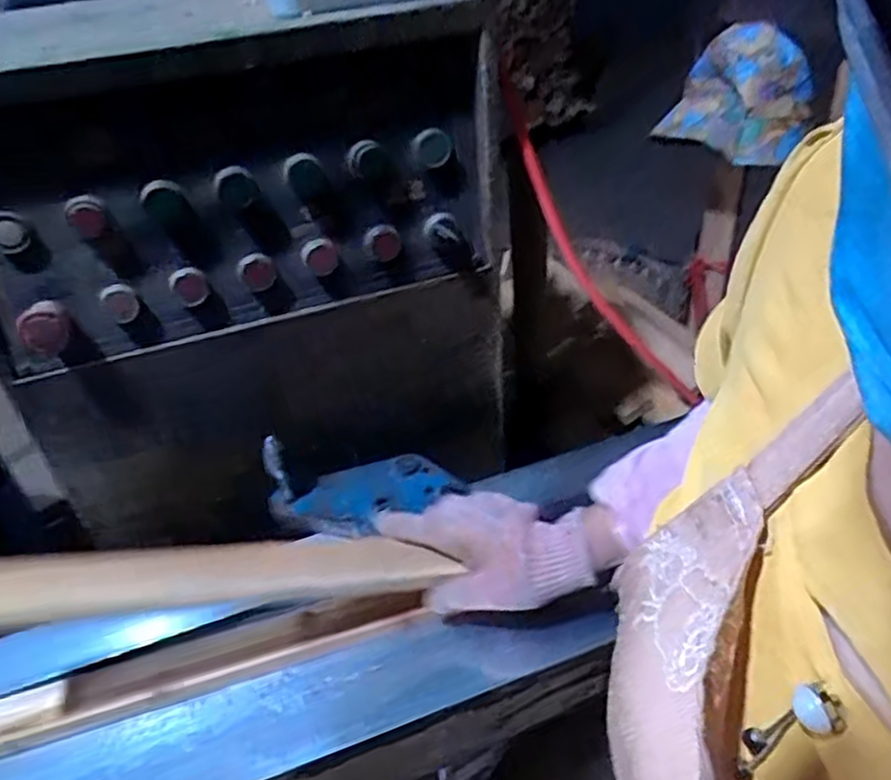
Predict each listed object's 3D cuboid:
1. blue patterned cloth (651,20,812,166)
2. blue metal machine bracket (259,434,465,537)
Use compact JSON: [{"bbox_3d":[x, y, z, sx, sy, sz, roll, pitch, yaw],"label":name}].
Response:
[{"bbox_3d":[0.433,-0.434,1.044,0.190,0.158,0.134,22,45,31],"label":"blue patterned cloth"},{"bbox_3d":[-0.081,0.079,0.687,0.178,0.073,0.103,-17,39,-15],"label":"blue metal machine bracket"}]

